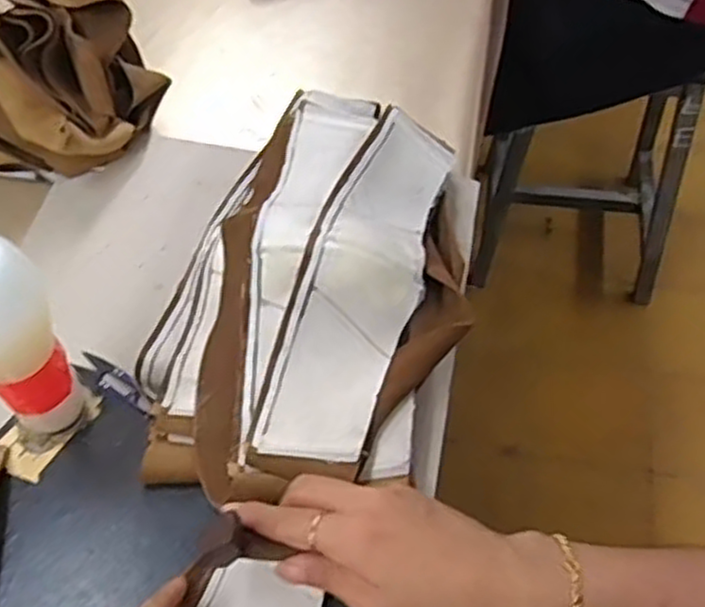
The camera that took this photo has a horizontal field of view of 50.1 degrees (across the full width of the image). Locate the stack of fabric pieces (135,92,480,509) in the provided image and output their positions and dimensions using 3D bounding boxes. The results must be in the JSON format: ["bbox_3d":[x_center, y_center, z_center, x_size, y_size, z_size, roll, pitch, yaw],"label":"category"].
[{"bbox_3d":[-0.029,-0.024,0.586,0.235,0.069,0.361,6,56,6],"label":"stack of fabric pieces"}]

